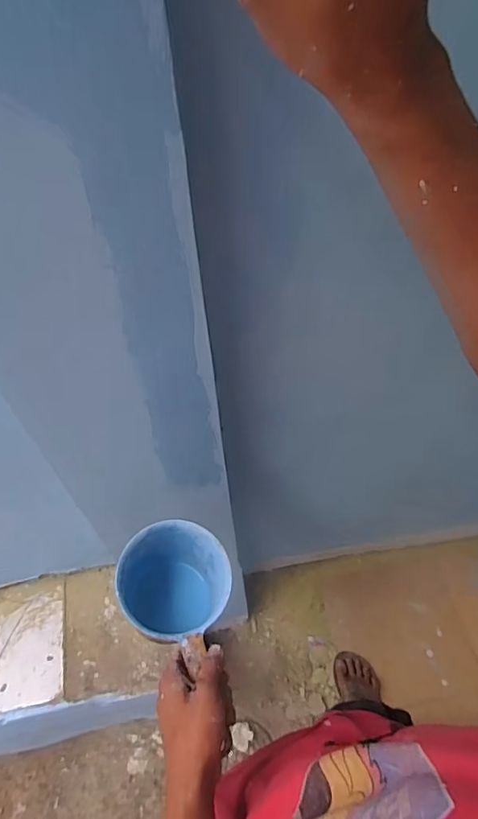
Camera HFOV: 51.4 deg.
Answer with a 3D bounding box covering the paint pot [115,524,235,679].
[{"bbox_3d":[-0.081,0.243,0.655,0.142,0.145,0.140,-1,51,1],"label":"paint pot"}]

